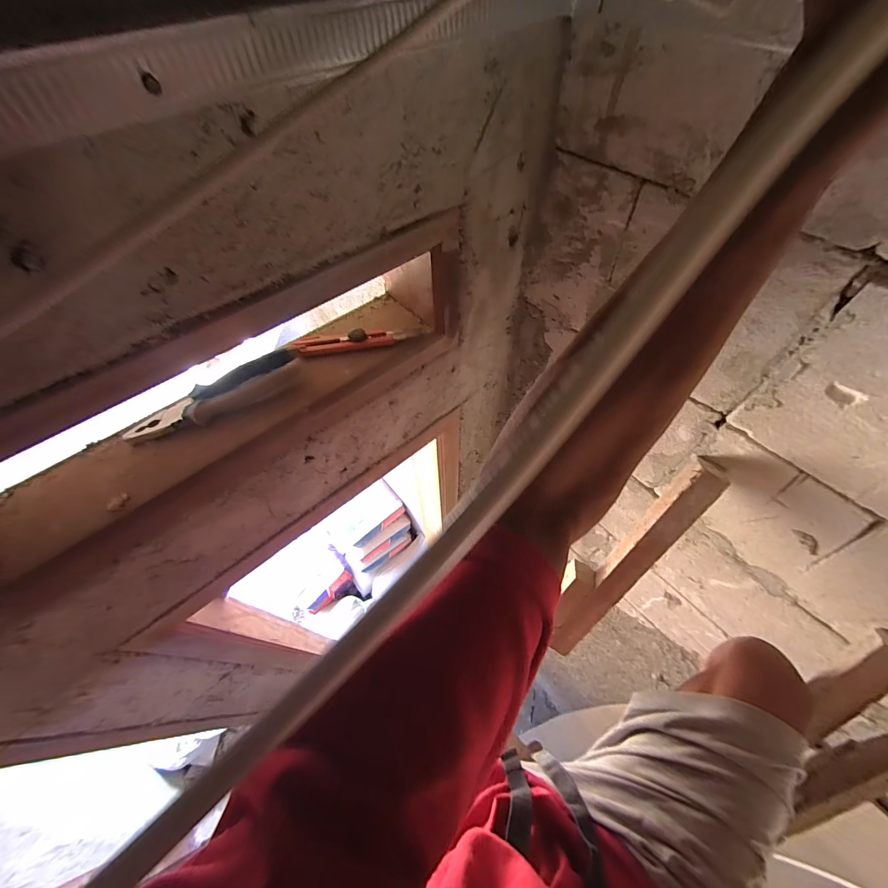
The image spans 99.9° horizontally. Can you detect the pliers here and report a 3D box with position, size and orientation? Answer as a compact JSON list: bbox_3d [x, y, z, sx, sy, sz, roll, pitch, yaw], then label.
[{"bbox_3d":[-0.261,-0.055,0.425,0.192,0.014,0.049,-30,61,-17],"label":"pliers"}]

